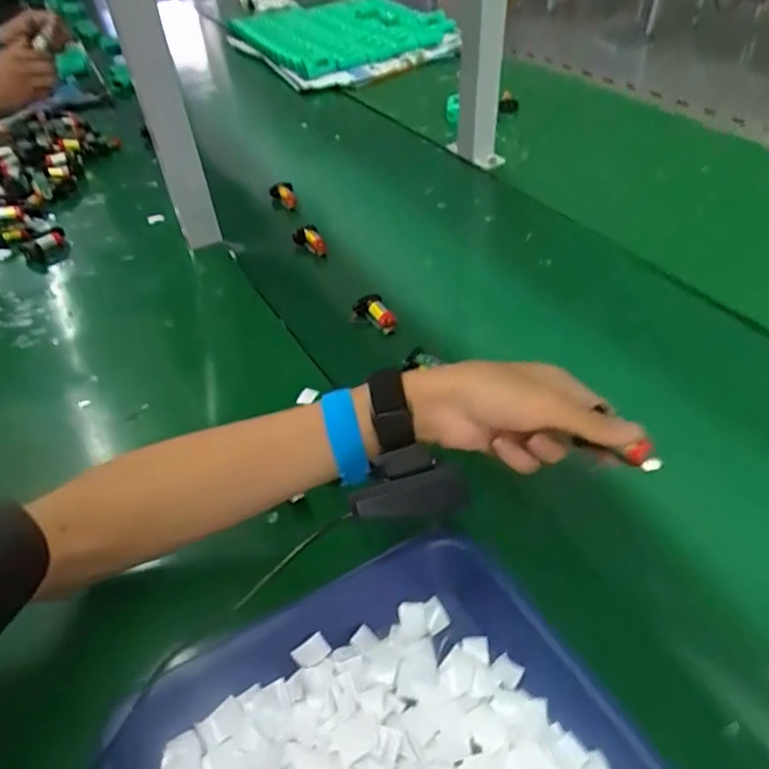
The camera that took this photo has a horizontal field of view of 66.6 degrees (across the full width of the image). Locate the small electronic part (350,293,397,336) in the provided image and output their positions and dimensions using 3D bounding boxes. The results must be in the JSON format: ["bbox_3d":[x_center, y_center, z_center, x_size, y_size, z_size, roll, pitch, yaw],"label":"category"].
[{"bbox_3d":[-0.012,-0.073,0.626,0.033,0.027,0.043,-23,47,-17],"label":"small electronic part"}]

